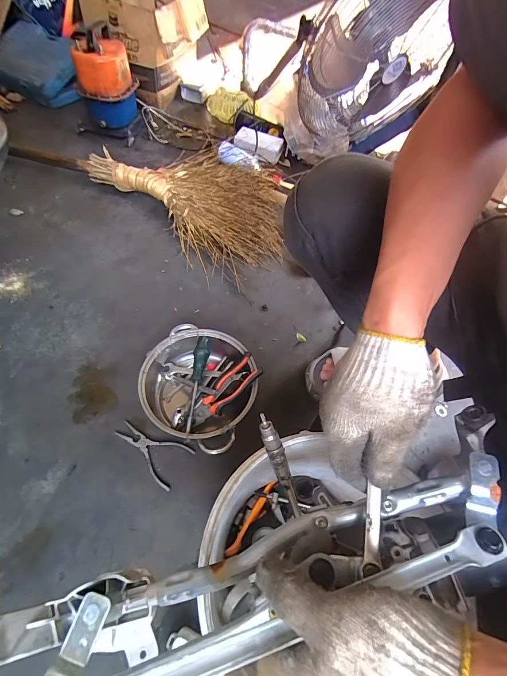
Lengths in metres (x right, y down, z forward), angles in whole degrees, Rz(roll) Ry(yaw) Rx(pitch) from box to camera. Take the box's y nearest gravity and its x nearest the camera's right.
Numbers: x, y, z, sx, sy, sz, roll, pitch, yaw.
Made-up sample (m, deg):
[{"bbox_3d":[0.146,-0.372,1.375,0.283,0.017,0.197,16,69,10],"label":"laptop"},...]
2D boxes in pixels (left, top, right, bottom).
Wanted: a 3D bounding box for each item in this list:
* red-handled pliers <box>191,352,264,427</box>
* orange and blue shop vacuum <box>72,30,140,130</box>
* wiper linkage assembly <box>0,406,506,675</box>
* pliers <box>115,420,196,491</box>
[{"bbox_3d":[-0.055,0.102,0.606,0.167,0.019,0.049,-45,68,3],"label":"red-handled pliers"},{"bbox_3d":[-0.510,-0.896,1.134,0.186,0.237,0.210,1,58,-5],"label":"orange and blue shop vacuum"},{"bbox_3d":[0.020,0.185,0.269,0.462,0.083,0.104,-16,60,-7],"label":"wiper linkage assembly"},{"bbox_3d":[-0.189,0.205,0.594,0.140,0.015,0.079,28,59,13],"label":"pliers"}]

